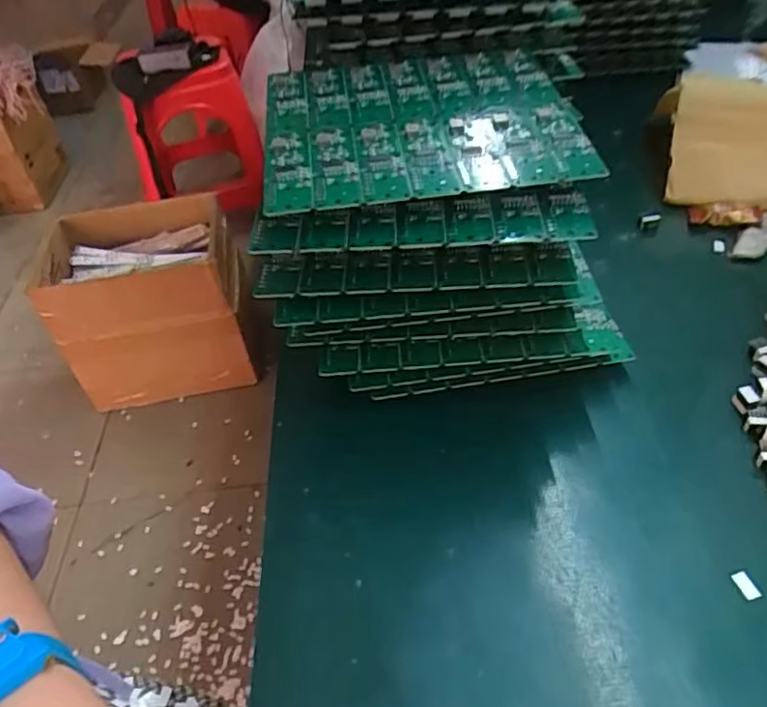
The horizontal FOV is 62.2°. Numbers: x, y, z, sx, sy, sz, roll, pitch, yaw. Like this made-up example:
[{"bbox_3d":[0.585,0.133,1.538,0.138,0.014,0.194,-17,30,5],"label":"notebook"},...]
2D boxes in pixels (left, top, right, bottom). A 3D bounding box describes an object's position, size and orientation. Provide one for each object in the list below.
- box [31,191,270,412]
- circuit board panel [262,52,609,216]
[{"bbox_3d":[-0.480,-0.096,1.345,0.360,0.325,0.273,-8,43,0],"label":"box"},{"bbox_3d":[0.017,-0.118,0.323,0.152,0.010,0.133,-7,48,-4],"label":"circuit board panel"}]

